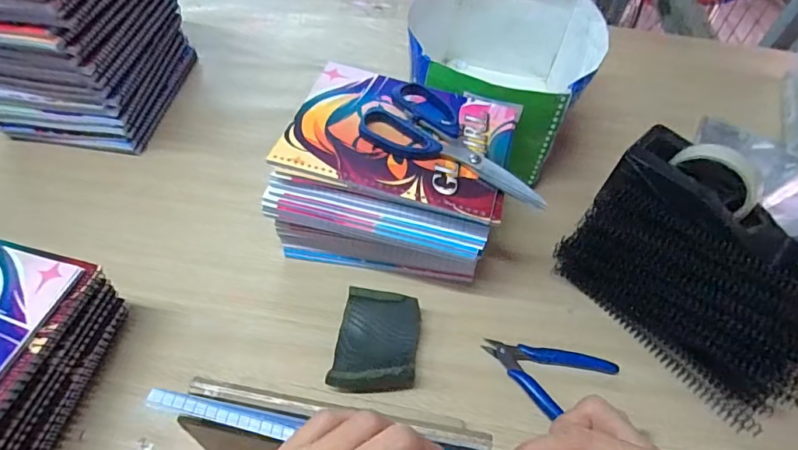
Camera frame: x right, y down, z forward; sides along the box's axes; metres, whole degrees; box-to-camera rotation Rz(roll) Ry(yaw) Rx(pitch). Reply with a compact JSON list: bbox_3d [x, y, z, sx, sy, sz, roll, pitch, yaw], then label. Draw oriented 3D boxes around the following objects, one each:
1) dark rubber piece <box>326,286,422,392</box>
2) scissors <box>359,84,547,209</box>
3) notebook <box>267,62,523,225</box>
[{"bbox_3d":[-0.019,0.107,0.425,0.071,0.031,0.089,8,52,0],"label":"dark rubber piece"},{"bbox_3d":[0.056,-0.079,0.428,0.169,0.014,0.085,23,53,11],"label":"scissors"},{"bbox_3d":[0.005,-0.087,0.437,0.198,0.011,0.154,15,52,5],"label":"notebook"}]

